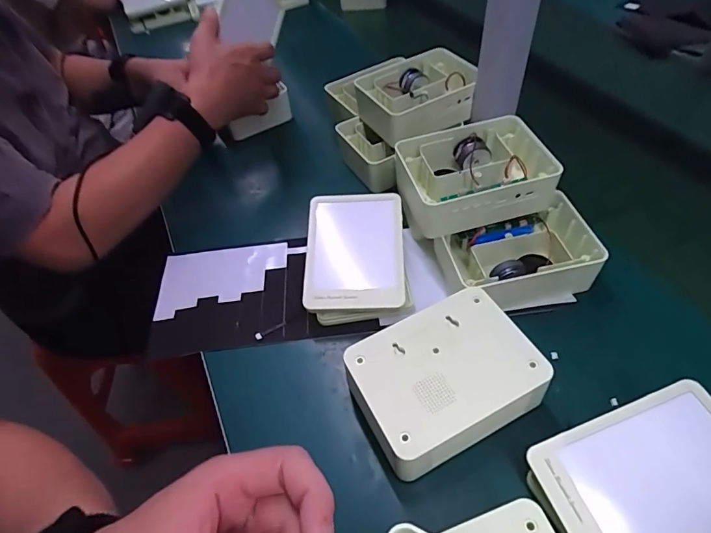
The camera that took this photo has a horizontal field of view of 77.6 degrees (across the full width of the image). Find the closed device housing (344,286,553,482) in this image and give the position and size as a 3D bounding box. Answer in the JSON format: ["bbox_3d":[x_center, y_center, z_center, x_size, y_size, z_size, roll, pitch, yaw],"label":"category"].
[{"bbox_3d":[0.071,0.096,0.369,0.142,0.063,0.104,-22,51,-13],"label":"closed device housing"}]

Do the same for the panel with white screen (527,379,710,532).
[{"bbox_3d":[0.202,0.145,0.296,0.136,0.005,0.099,-24,52,0],"label":"panel with white screen"}]

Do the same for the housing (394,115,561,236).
[{"bbox_3d":[0.122,-0.100,0.471,0.149,0.050,0.118,-13,49,-5],"label":"housing"}]

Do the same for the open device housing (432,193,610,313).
[{"bbox_3d":[0.162,-0.009,0.453,0.158,0.046,0.099,-12,49,-5],"label":"open device housing"}]

